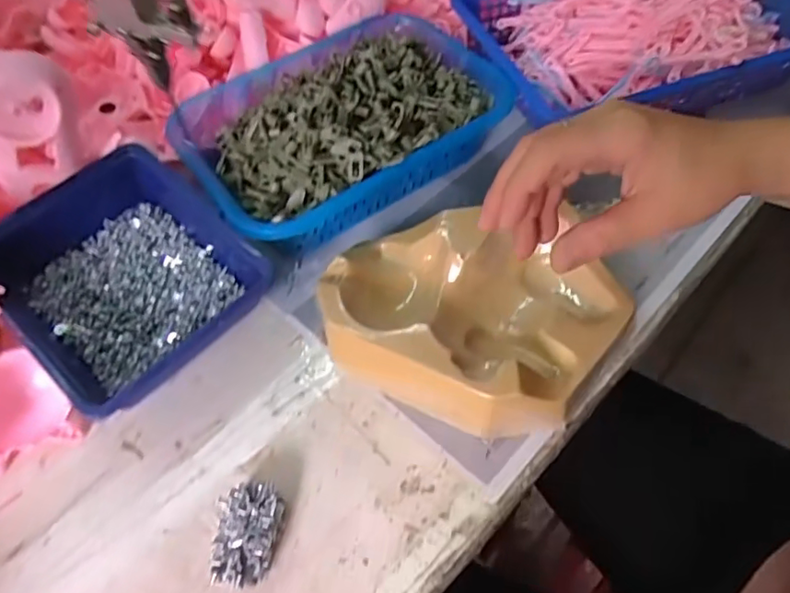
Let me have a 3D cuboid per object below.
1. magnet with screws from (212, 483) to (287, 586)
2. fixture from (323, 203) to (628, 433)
[{"bbox_3d":[-0.085,0.135,0.326,0.034,0.025,0.052,5,56,7],"label":"magnet with screws"},{"bbox_3d":[0.051,0.010,0.378,0.187,0.056,0.140,0,53,4],"label":"fixture"}]

